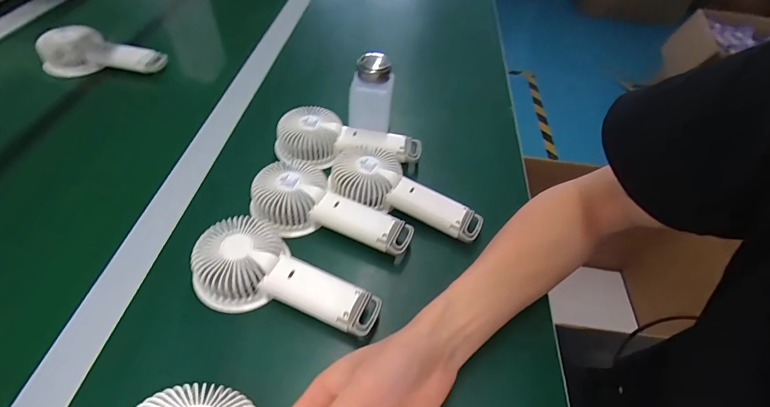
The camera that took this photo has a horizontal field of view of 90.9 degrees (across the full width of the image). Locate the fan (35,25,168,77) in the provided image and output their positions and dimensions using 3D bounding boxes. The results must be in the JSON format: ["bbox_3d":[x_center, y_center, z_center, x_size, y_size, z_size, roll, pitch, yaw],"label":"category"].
[{"bbox_3d":[-0.426,-0.231,0.581,0.183,0.043,0.069,1,50,-5],"label":"fan"}]

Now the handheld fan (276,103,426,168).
[{"bbox_3d":[-0.045,-0.079,0.477,0.178,0.037,0.070,9,50,2],"label":"handheld fan"}]

